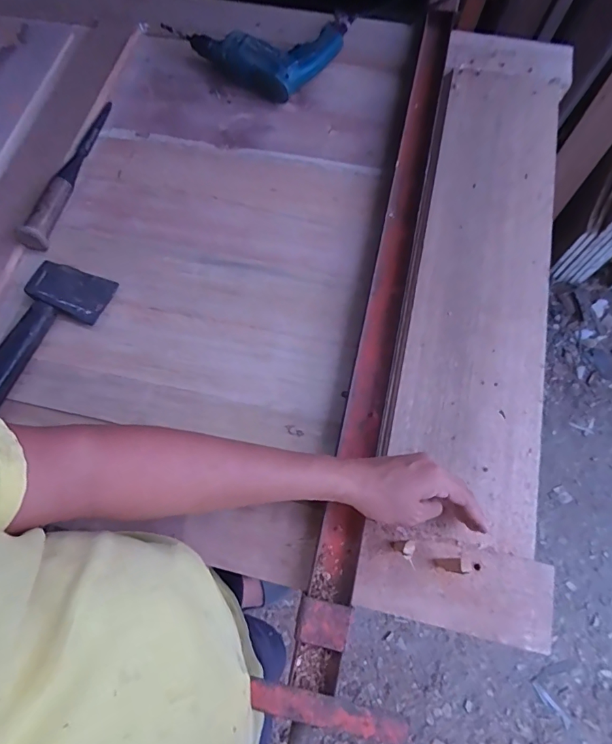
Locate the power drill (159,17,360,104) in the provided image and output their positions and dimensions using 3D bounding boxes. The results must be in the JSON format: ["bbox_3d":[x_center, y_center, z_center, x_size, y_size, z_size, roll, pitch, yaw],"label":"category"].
[{"bbox_3d":[-0.084,-0.642,0.783,0.293,0.065,0.239,36,76,14],"label":"power drill"}]

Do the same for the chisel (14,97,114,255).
[{"bbox_3d":[-0.401,-0.352,0.711,0.050,0.031,0.326,12,71,6],"label":"chisel"}]

